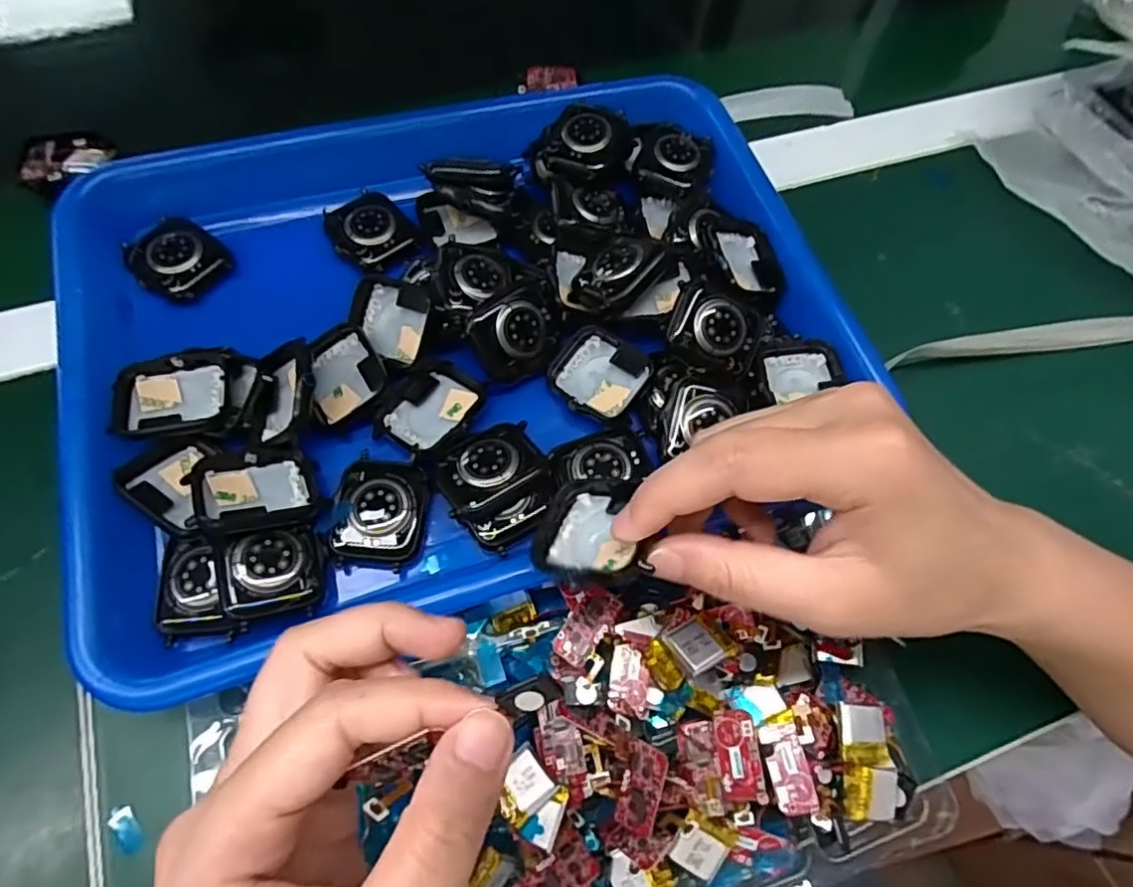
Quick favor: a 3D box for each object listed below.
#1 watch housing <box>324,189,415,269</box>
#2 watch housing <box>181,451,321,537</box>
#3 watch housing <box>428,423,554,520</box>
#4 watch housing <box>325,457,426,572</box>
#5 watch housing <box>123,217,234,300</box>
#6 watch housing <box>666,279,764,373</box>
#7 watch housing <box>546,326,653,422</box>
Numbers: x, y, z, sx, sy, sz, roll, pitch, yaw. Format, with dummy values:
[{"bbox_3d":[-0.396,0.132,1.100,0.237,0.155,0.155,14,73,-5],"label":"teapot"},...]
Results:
[{"bbox_3d":[-0.096,-0.105,0.307,0.036,0.008,0.045,-32,71,-16],"label":"watch housing"},{"bbox_3d":[-0.121,0.018,0.244,0.044,0.007,0.037,-6,49,-32],"label":"watch housing"},{"bbox_3d":[-0.032,0.008,0.256,0.043,0.010,0.031,-28,70,-15],"label":"watch housing"},{"bbox_3d":[-0.075,0.027,0.251,0.034,0.009,0.043,4,65,-1],"label":"watch housing"},{"bbox_3d":[-0.181,-0.087,0.292,0.039,0.011,0.036,34,68,12],"label":"watch housing"},{"bbox_3d":[0.066,-0.049,0.277,0.041,0.008,0.035,21,87,-13],"label":"watch housing"},{"bbox_3d":[0.014,-0.030,0.283,0.040,0.011,0.039,36,69,13],"label":"watch housing"}]

